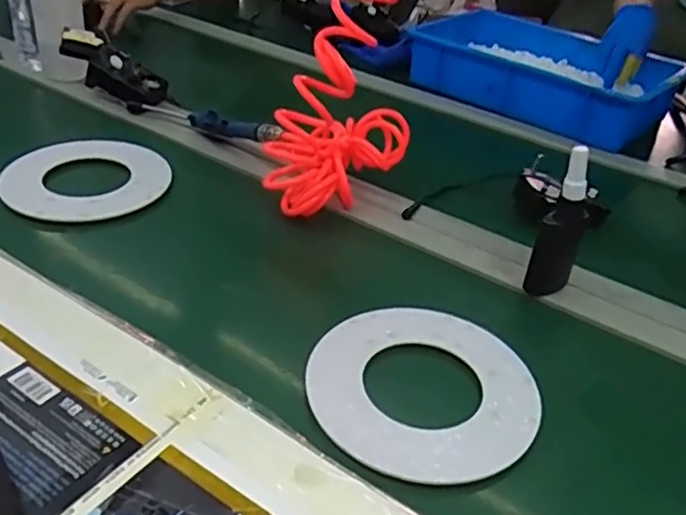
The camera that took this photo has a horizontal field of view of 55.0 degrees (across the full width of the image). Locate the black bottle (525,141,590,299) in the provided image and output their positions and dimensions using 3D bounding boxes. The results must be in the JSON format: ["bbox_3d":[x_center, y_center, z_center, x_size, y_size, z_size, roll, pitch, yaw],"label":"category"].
[{"bbox_3d":[0.218,-0.028,0.654,0.041,0.157,0.034,19,37,19],"label":"black bottle"}]

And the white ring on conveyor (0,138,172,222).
[{"bbox_3d":[-0.306,-0.095,0.786,0.188,0.013,0.168,-3,40,-13],"label":"white ring on conveyor"}]

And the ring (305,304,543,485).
[{"bbox_3d":[0.070,0.104,0.563,0.189,0.009,0.192,4,35,-3],"label":"ring"}]

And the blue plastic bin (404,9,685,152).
[{"bbox_3d":[0.328,-0.311,1.155,0.446,0.112,0.259,28,41,28],"label":"blue plastic bin"}]

